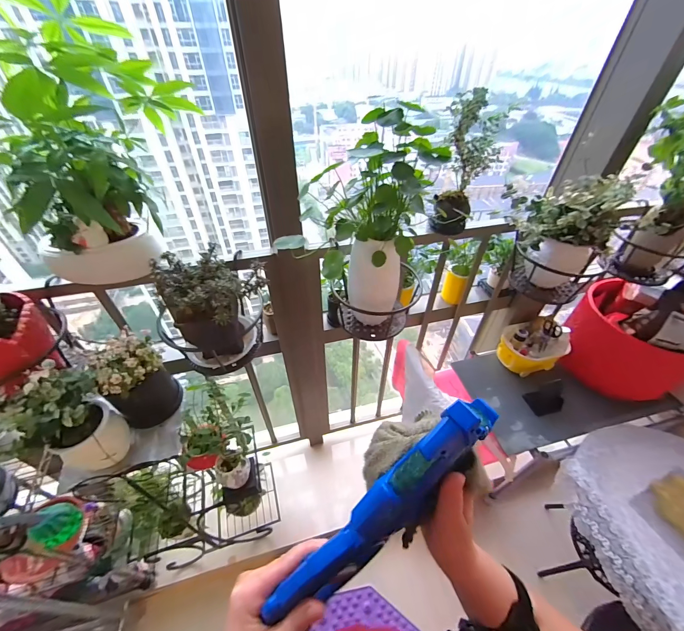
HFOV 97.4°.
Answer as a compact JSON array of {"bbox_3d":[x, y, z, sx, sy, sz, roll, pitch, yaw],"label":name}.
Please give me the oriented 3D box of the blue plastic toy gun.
[{"bbox_3d":[0.041,0.169,0.261,0.241,0.064,0.033,-50,53,7],"label":"blue plastic toy gun"}]

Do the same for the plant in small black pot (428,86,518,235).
[{"bbox_3d":[0.310,-0.368,0.752,0.107,0.310,0.127,24,48,23],"label":"plant in small black pot"}]

